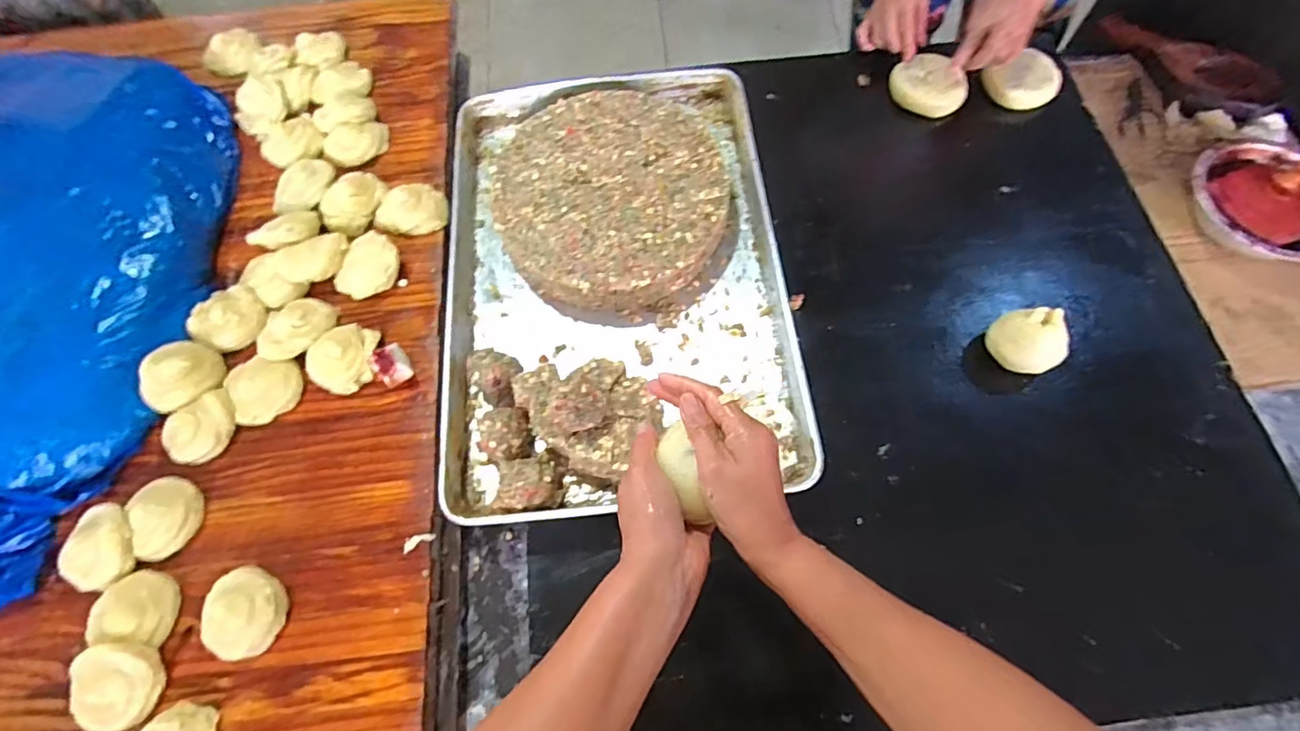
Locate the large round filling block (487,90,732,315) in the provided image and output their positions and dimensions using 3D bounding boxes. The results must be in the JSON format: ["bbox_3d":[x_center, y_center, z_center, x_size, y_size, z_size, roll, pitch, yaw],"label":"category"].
[{"bbox_3d":[-0.052,-0.219,0.731,0.286,0.060,0.300,-1,68,1],"label":"large round filling block"}]

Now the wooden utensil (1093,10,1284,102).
[{"bbox_3d":[0.785,-0.459,0.820,0.067,0.034,0.270,-17,53,-7],"label":"wooden utensil"}]

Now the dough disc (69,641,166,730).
[{"bbox_3d":[-0.498,0.299,0.520,0.067,0.016,0.077,-11,75,-15],"label":"dough disc"}]

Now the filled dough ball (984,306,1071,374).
[{"bbox_3d":[0.433,-0.027,0.644,0.064,0.064,0.073,-16,69,-5],"label":"filled dough ball"}]

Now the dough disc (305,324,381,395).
[{"bbox_3d":[-0.355,-0.011,0.645,0.078,0.026,0.081,-1,68,1],"label":"dough disc"}]

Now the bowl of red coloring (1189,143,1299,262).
[{"bbox_3d":[0.785,-0.205,0.717,0.165,0.054,0.186,-24,72,-7],"label":"bowl of red coloring"}]

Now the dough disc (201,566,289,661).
[{"bbox_3d":[-0.403,0.243,0.551,0.076,0.034,0.080,-1,68,1],"label":"dough disc"}]

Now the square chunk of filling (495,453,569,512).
[{"bbox_3d":[-0.127,0.126,0.604,0.067,0.058,0.064,0,68,2],"label":"square chunk of filling"}]

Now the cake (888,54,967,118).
[{"bbox_3d":[0.401,-0.409,0.815,0.089,0.031,0.102,-31,71,-10],"label":"cake"}]

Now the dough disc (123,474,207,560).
[{"bbox_3d":[-0.505,0.157,0.585,0.060,0.016,0.082,-14,75,-25],"label":"dough disc"}]

